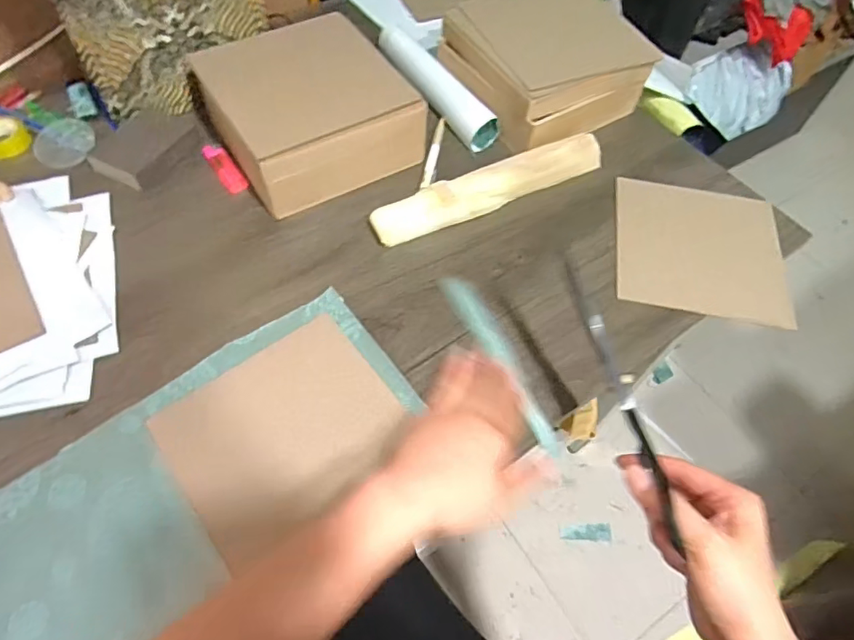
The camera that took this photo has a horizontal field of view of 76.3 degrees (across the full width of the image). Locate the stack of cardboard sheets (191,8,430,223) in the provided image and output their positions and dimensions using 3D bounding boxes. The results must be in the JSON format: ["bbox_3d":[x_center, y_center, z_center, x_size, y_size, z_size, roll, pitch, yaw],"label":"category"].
[{"bbox_3d":[-0.125,-0.231,0.606,0.185,0.095,0.174,-26,63,-19],"label":"stack of cardboard sheets"}]

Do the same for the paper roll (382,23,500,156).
[{"bbox_3d":[0.009,-0.296,0.685,0.033,0.037,0.215,-29,65,-20],"label":"paper roll"}]

